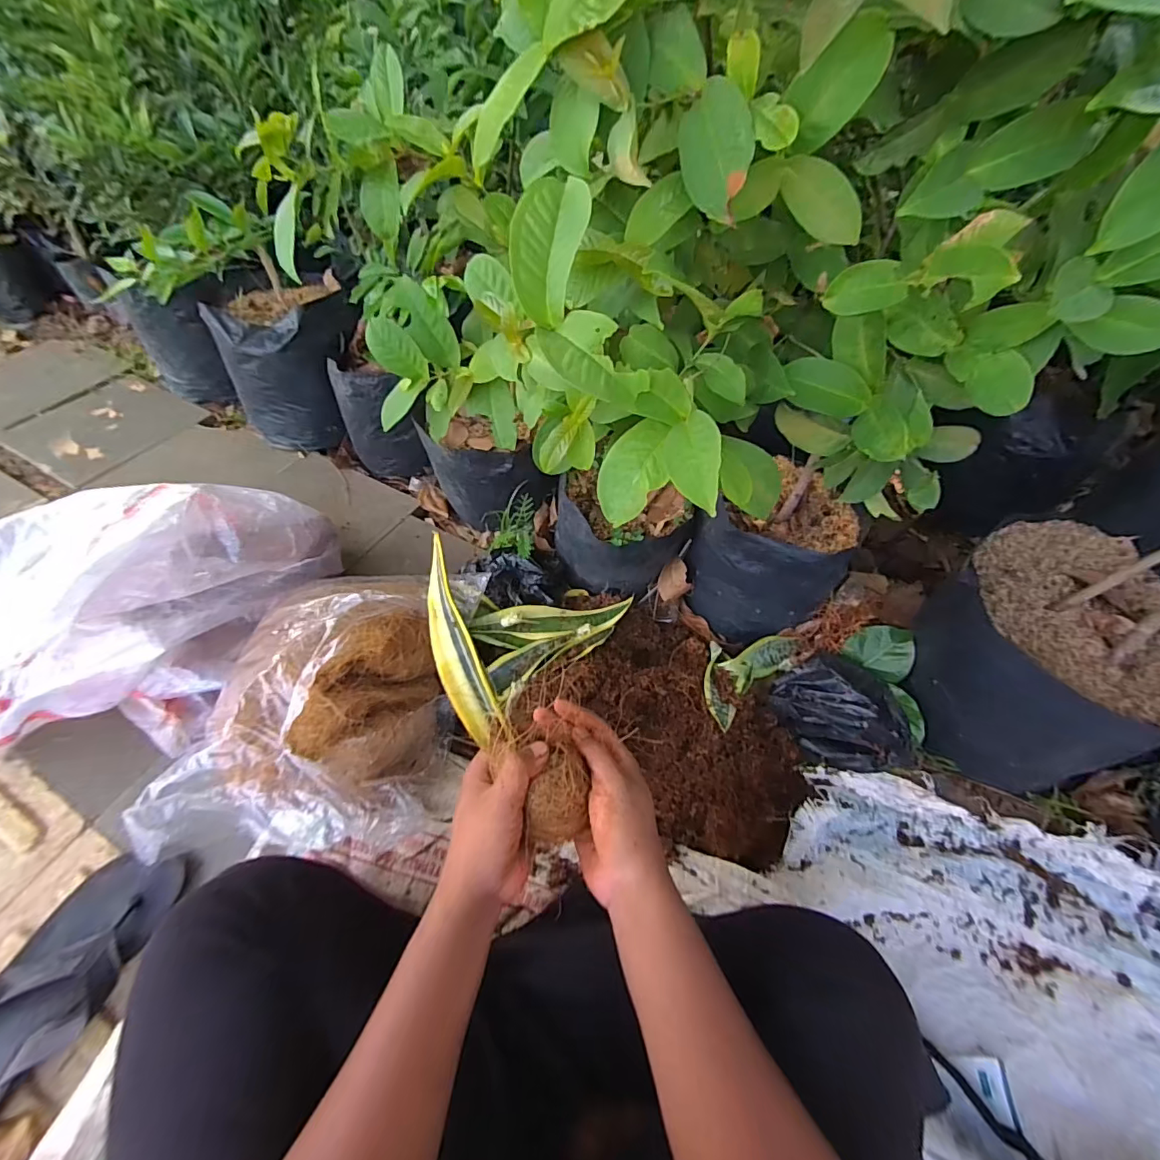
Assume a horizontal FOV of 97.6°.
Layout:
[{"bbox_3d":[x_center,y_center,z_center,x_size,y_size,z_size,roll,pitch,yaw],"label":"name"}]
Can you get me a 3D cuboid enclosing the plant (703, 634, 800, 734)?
[{"bbox_3d":[0.219,0.125,0.721,0.204,0.049,0.104,-29,60,-32],"label":"plant"}]

